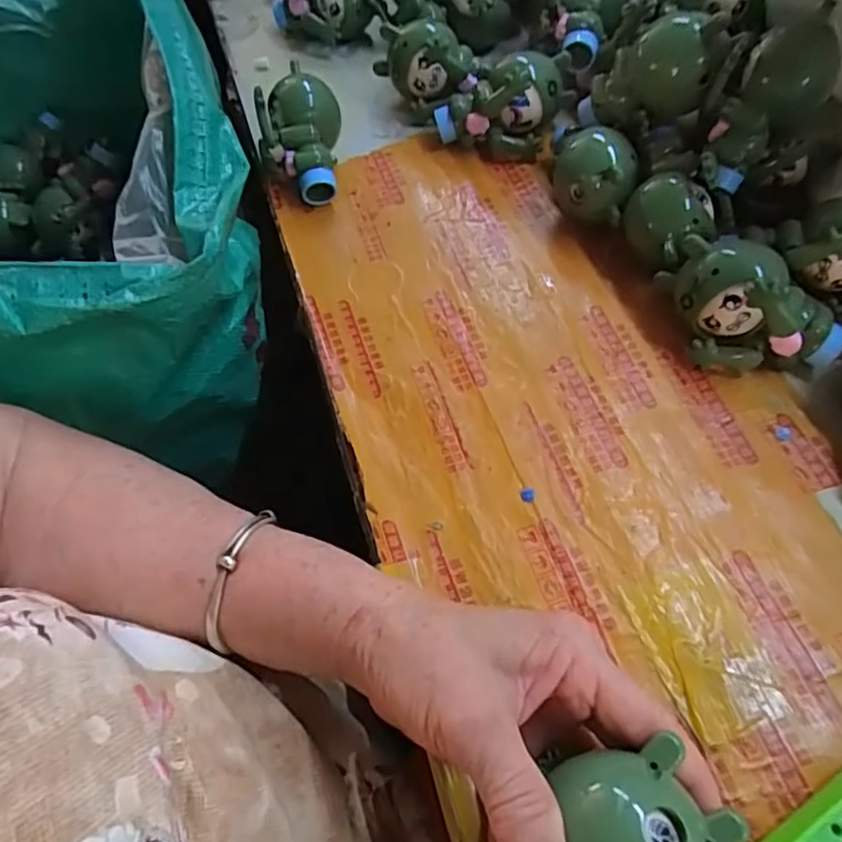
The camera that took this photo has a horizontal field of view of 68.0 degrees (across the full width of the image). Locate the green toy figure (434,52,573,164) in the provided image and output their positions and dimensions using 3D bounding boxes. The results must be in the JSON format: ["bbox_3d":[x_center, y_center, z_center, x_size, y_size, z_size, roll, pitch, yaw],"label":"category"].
[{"bbox_3d":[0.060,-0.242,0.474,0.097,0.063,0.057,6,60,8],"label":"green toy figure"}]

